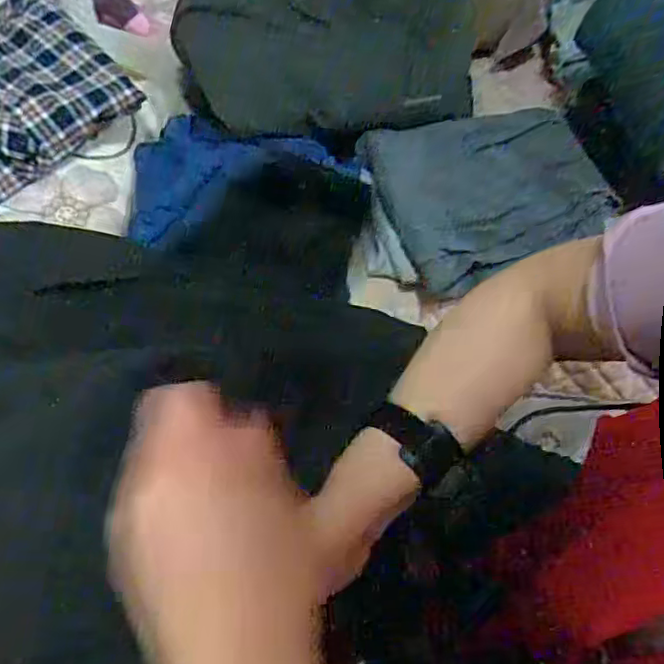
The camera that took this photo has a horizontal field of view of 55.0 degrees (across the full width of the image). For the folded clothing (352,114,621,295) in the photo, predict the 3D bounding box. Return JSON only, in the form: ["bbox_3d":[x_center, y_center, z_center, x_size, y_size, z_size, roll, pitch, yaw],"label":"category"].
[{"bbox_3d":[0.157,-0.162,0.676,0.212,0.020,0.197,-23,71,-1],"label":"folded clothing"}]

